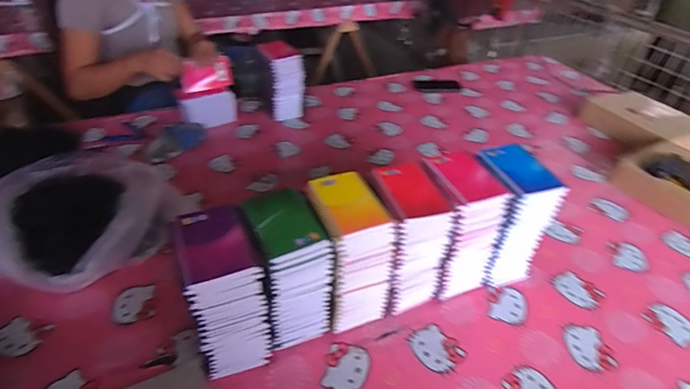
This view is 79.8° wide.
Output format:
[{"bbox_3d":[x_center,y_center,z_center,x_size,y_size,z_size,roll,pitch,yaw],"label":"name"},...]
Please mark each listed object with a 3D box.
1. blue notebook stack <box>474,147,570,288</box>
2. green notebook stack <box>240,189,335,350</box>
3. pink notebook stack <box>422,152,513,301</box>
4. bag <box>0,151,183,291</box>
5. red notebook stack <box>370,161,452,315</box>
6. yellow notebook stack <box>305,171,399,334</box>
[{"bbox_3d":[0.289,0.049,0.757,0.107,0.235,0.131,-11,40,-16],"label":"blue notebook stack"},{"bbox_3d":[-0.086,0.123,0.643,0.100,0.228,0.124,-14,41,-20],"label":"green notebook stack"},{"bbox_3d":[0.186,0.062,0.736,0.112,0.230,0.131,-13,40,-19],"label":"pink notebook stack"},{"bbox_3d":[-0.524,0.033,0.813,0.325,0.116,0.293,19,41,20],"label":"bag"},{"bbox_3d":[0.096,0.082,0.703,0.101,0.231,0.128,-13,40,-19],"label":"red notebook stack"},{"bbox_3d":[0.003,0.099,0.678,0.101,0.232,0.132,-13,40,-18],"label":"yellow notebook stack"}]

